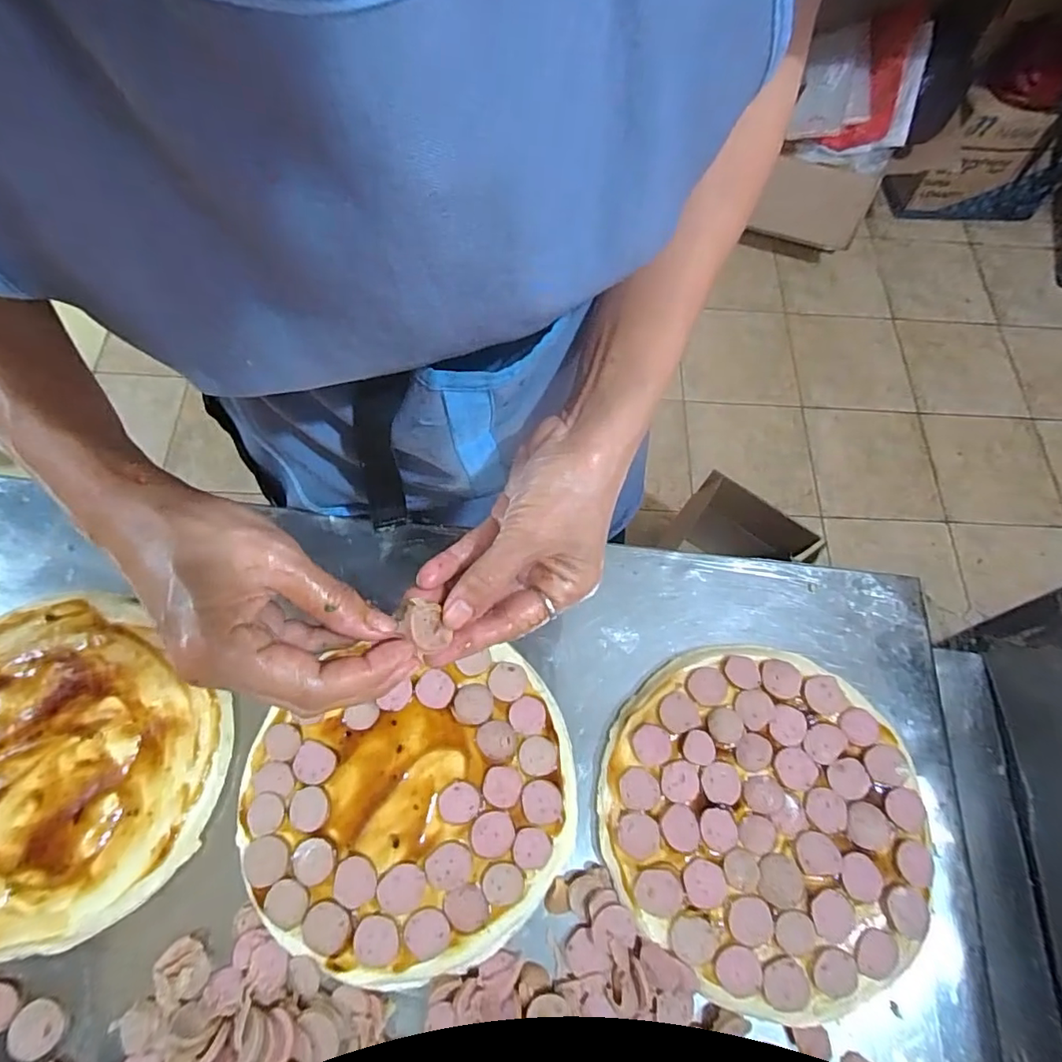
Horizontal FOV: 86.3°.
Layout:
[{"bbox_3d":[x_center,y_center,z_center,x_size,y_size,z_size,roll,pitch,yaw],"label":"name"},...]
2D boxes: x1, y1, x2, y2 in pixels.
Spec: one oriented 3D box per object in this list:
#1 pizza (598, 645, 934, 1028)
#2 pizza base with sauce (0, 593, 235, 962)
[{"bbox_3d":[0.142,0.168,0.342,0.188,0.020,0.185,41,72,13],"label":"pizza"},{"bbox_3d":[-0.293,0.144,0.342,0.193,0.021,0.180,1,69,-2],"label":"pizza base with sauce"}]

